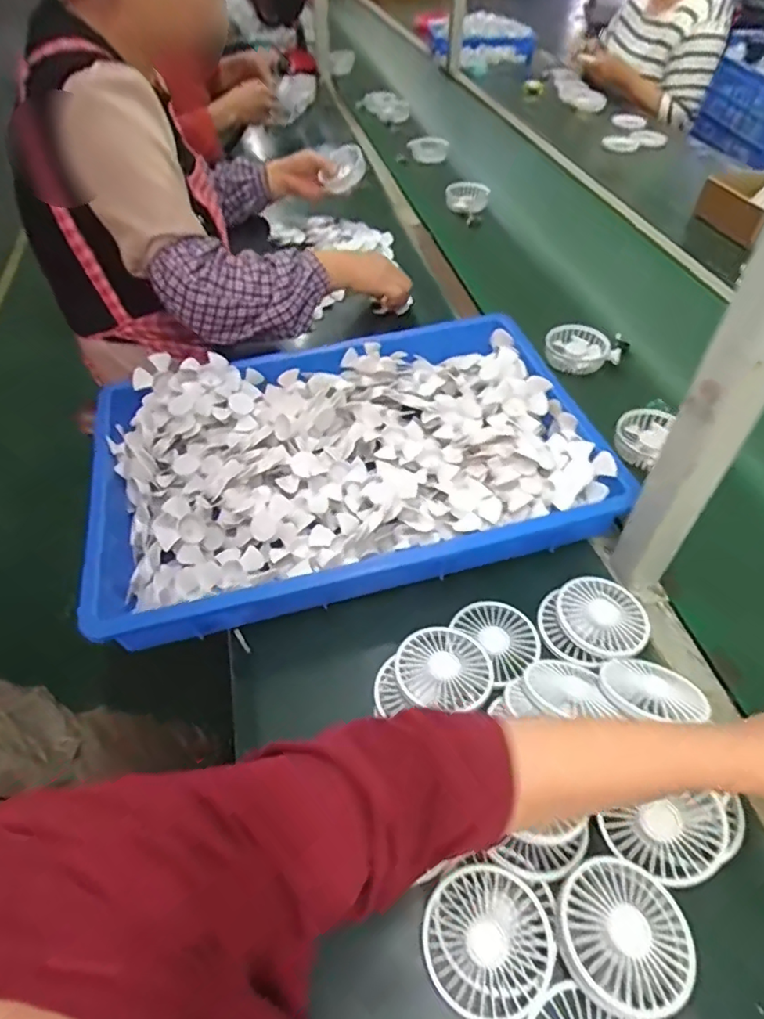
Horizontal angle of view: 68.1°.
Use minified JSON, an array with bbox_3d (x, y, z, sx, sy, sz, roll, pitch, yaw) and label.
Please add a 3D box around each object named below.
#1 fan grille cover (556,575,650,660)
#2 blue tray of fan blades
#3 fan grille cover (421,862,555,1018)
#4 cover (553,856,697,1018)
[{"bbox_3d":[0.215,0.108,0.558,0.083,0.014,0.087,-32,57,-24],"label":"fan grille cover"},{"bbox_3d":[-0.052,-0.067,0.662,0.542,0.076,0.361,-12,51,-10],"label":"blue tray of fan blades"},{"bbox_3d":[0.073,0.297,0.391,0.084,0.013,0.084,-30,56,-23],"label":"fan grille cover"},{"bbox_3d":[0.167,0.293,0.390,0.085,0.023,0.086,-13,51,-11],"label":"cover"}]

